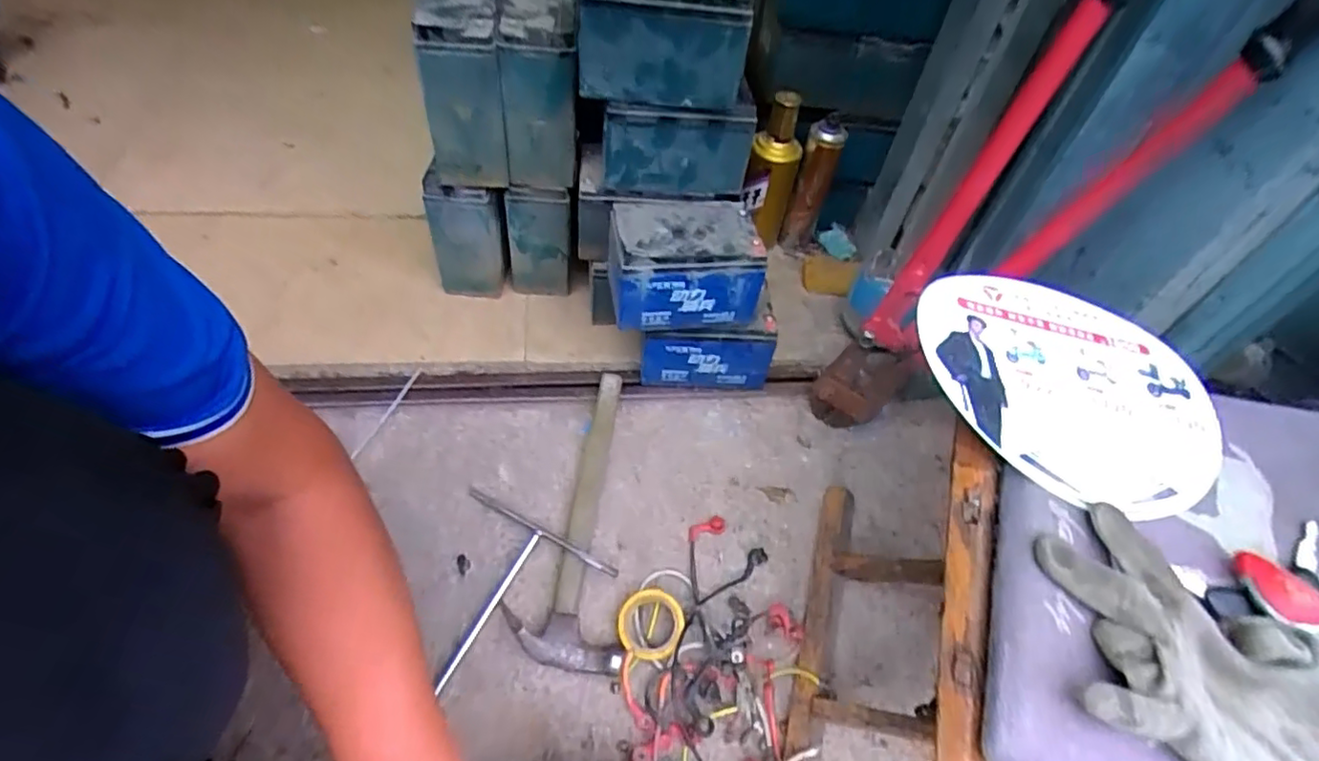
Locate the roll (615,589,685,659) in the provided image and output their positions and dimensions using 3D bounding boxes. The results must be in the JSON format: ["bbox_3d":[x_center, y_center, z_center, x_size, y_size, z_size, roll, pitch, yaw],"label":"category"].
[{"bbox_3d":[-0.009,0.236,0.600,0.066,0.012,0.064,-6,61,11],"label":"roll"}]

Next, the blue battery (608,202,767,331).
[{"bbox_3d":[0.024,-0.127,0.673,0.160,0.097,0.107,-4,51,-11],"label":"blue battery"}]

